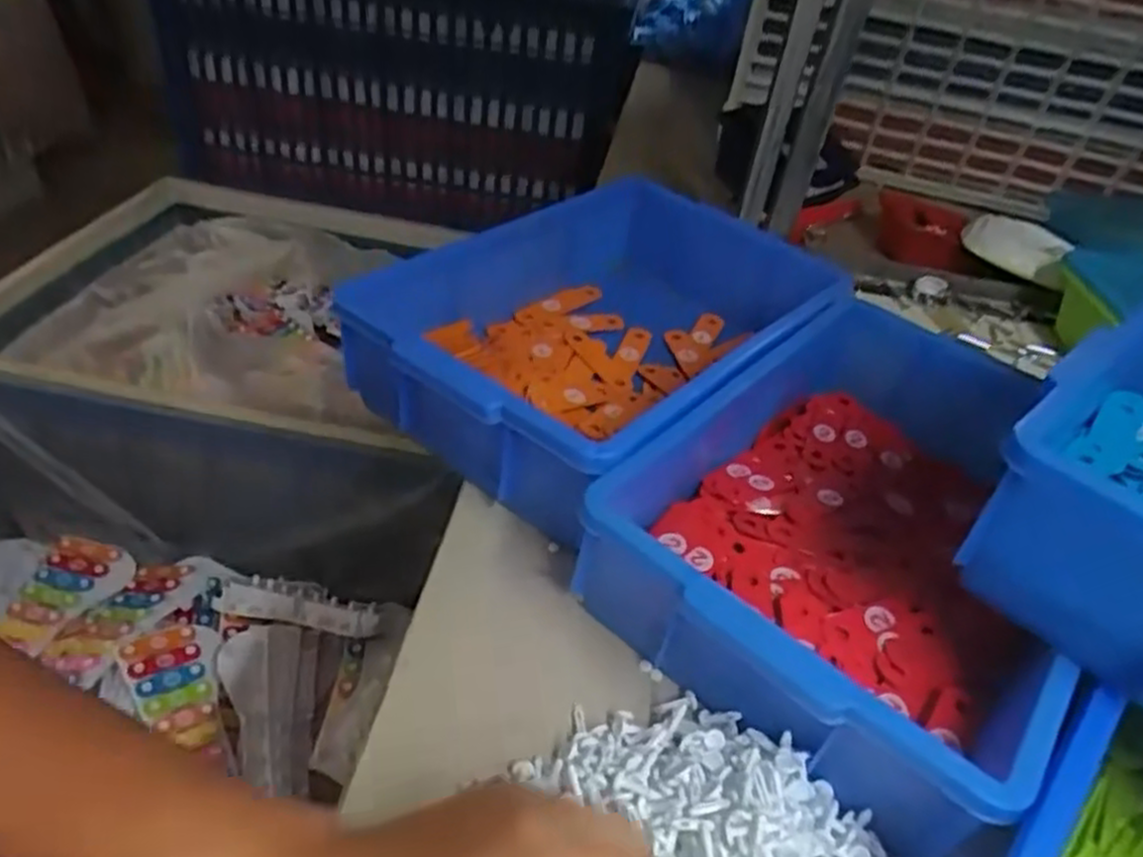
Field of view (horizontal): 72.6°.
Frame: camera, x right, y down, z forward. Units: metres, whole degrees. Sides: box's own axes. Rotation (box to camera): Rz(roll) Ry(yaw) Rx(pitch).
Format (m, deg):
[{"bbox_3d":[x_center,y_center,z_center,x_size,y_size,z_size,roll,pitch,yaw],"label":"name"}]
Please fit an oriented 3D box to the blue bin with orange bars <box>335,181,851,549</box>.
[{"bbox_3d":[0.034,-0.084,0.641,0.251,0.110,0.399,32,45,26],"label":"blue bin with orange bars"}]

